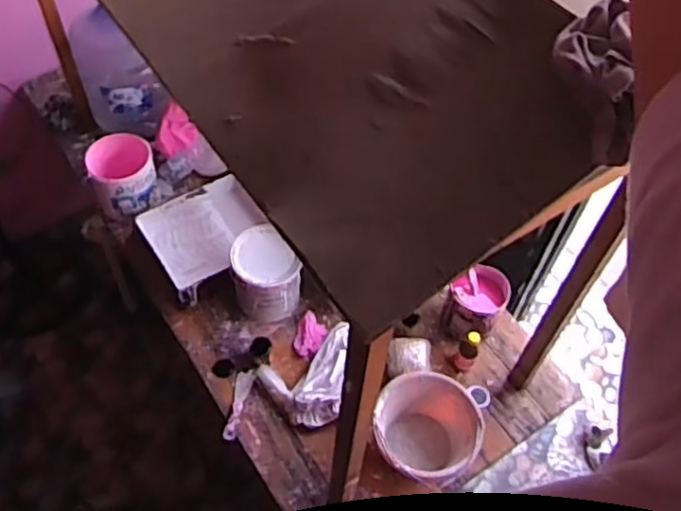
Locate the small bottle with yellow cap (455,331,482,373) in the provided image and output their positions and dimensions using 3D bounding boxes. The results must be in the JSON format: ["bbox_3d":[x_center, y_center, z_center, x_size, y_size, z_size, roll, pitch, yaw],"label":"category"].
[{"bbox_3d":[0.324,0.237,1.716,0.054,0.133,0.058,24,58,14],"label":"small bottle with yellow cap"}]

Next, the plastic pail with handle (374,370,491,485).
[{"bbox_3d":[0.208,0.431,1.643,0.251,0.206,0.224,3,55,0],"label":"plastic pail with handle"}]

